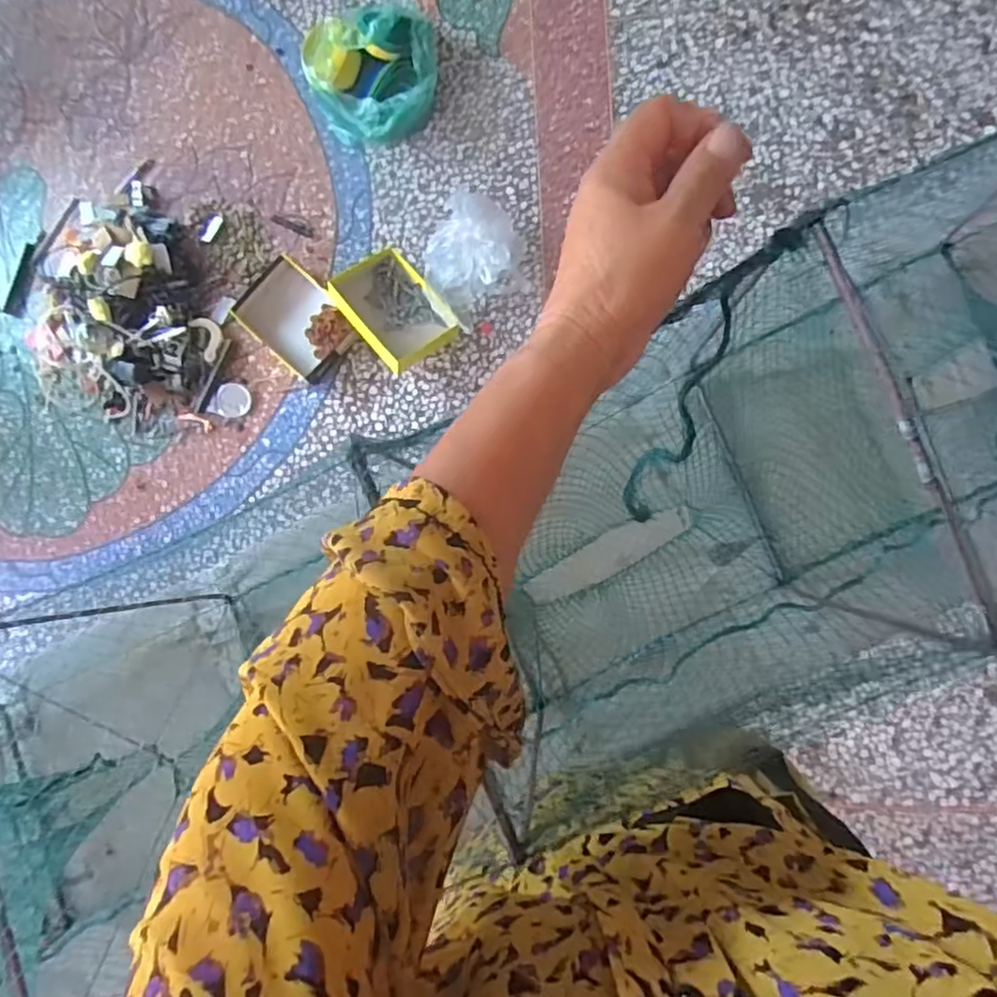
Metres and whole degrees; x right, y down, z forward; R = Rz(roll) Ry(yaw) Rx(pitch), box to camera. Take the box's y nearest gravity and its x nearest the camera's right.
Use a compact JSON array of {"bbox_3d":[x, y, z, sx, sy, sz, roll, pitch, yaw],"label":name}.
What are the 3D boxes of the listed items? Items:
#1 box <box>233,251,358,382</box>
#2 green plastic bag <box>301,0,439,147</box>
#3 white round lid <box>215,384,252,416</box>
[{"bbox_3d":[-0.410,-0.365,1.331,0.238,0.030,0.167,44,93,8],"label":"box"},{"bbox_3d":[-0.251,-0.854,1.315,0.260,0.100,0.249,-12,85,6],"label":"green plastic bag"},{"bbox_3d":[-0.546,-0.202,1.340,0.071,0.019,0.067,0,86,7],"label":"white round lid"}]

